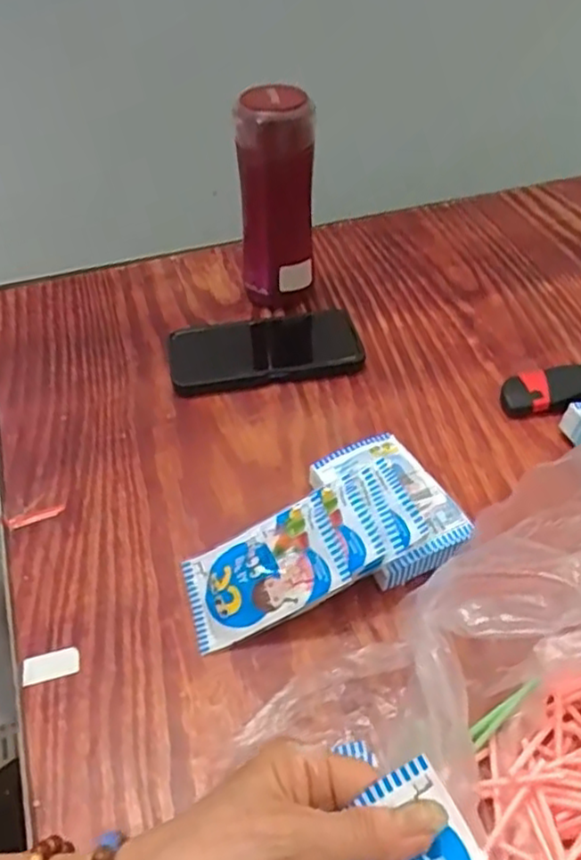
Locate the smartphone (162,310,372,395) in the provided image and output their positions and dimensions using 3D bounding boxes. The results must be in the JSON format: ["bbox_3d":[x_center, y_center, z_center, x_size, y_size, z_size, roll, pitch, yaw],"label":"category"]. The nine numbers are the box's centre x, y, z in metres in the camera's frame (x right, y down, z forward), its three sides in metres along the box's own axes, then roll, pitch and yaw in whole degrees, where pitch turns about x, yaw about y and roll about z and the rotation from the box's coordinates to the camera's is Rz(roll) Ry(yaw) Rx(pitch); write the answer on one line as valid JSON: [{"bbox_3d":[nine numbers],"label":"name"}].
[{"bbox_3d":[-0.021,-0.071,0.606,0.166,0.010,0.085,-9,45,-8],"label":"smartphone"}]

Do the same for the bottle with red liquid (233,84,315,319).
[{"bbox_3d":[-0.013,-0.201,0.616,0.066,0.188,0.052,-2,45,-1],"label":"bottle with red liquid"}]

